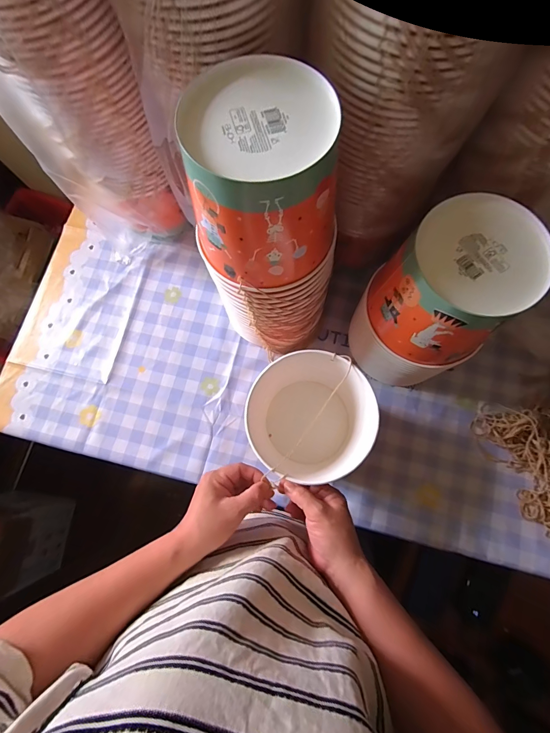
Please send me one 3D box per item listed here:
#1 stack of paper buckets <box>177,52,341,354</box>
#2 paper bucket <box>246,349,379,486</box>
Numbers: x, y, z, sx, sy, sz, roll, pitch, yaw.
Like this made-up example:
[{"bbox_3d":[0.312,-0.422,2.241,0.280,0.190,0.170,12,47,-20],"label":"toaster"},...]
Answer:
[{"bbox_3d":[-0.001,-0.145,0.426,0.143,0.331,0.173,-1,78,3],"label":"stack of paper buckets"},{"bbox_3d":[0.044,0.073,0.479,0.169,0.131,0.161,-1,74,2],"label":"paper bucket"}]

